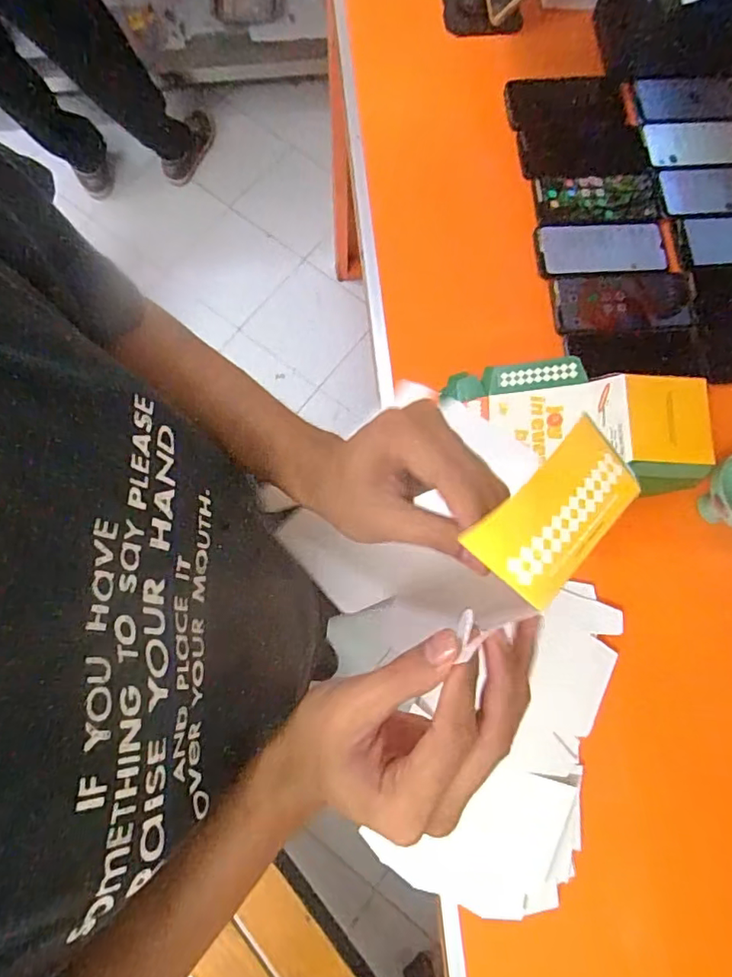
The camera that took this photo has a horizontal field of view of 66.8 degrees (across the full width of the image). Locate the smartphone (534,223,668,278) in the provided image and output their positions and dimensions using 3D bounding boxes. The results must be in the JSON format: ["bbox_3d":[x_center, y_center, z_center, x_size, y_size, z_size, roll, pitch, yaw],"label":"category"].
[{"bbox_3d":[0.298,-0.304,0.707,0.163,0.014,0.077,-2,76,-2],"label":"smartphone"}]

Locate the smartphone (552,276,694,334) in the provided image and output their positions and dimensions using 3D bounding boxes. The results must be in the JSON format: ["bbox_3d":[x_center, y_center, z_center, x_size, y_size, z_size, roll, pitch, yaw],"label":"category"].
[{"bbox_3d":[0.324,-0.231,0.698,0.177,0.013,0.068,-2,91,-3],"label":"smartphone"}]

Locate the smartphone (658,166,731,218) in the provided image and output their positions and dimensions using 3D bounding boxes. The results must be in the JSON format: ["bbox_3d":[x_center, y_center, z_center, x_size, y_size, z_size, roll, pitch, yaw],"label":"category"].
[{"bbox_3d":[0.460,-0.394,0.735,0.163,0.016,0.073,-6,83,-10],"label":"smartphone"}]

